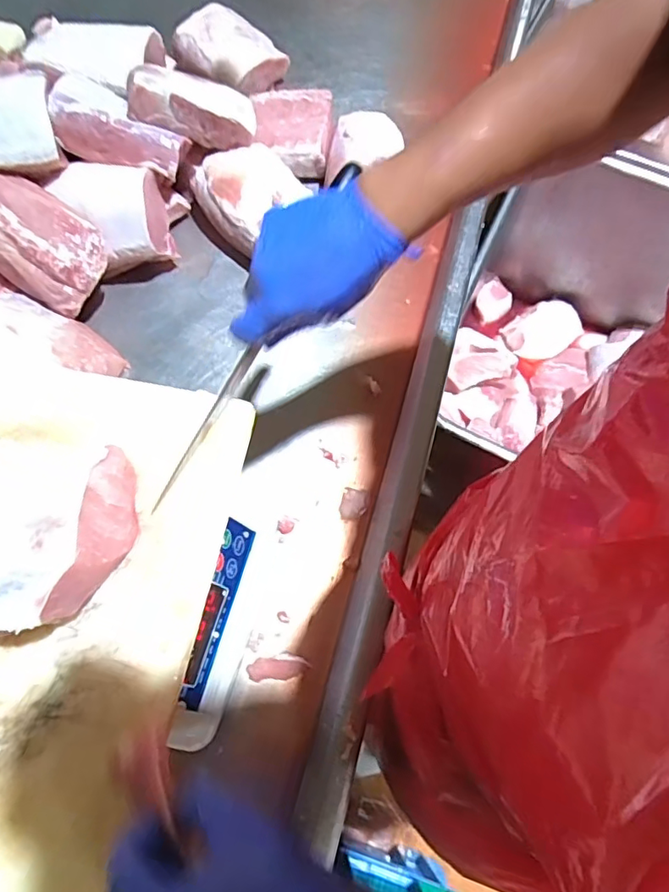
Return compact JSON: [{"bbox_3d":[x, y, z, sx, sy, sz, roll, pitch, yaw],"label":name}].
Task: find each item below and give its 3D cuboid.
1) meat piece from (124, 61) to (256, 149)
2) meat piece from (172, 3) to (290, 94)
[{"bbox_3d":[-0.181,-0.436,0.705,0.167,0.060,0.071,-10,63,-38],"label":"meat piece"},{"bbox_3d":[-0.165,-0.627,0.869,0.127,0.050,0.176,-38,72,-17],"label":"meat piece"}]

